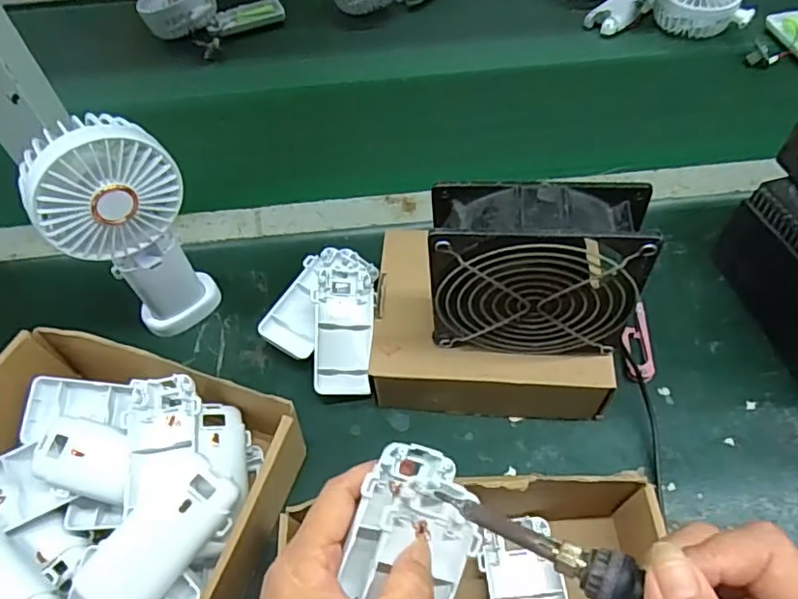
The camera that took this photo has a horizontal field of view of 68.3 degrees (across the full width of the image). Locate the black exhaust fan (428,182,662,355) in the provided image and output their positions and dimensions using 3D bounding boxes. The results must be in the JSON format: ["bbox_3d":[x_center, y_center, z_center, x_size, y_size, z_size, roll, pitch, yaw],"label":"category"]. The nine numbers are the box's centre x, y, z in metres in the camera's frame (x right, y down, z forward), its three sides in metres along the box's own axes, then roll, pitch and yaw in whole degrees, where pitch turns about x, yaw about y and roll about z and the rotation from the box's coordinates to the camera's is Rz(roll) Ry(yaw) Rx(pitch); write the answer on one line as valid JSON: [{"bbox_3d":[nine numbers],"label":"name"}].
[{"bbox_3d":[0.081,-0.015,0.356,0.118,0.113,0.042,4,58,5],"label":"black exhaust fan"}]

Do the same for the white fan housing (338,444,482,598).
[{"bbox_3d":[0.003,0.126,0.281,0.057,0.018,0.105,23,76,-20],"label":"white fan housing"}]

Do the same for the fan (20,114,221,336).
[{"bbox_3d":[-0.180,-0.039,0.411,0.086,0.189,0.036,-37,64,-19],"label":"fan"}]

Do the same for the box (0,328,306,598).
[{"bbox_3d":[-0.187,0.145,0.358,0.215,0.075,0.219,15,60,11],"label":"box"}]

